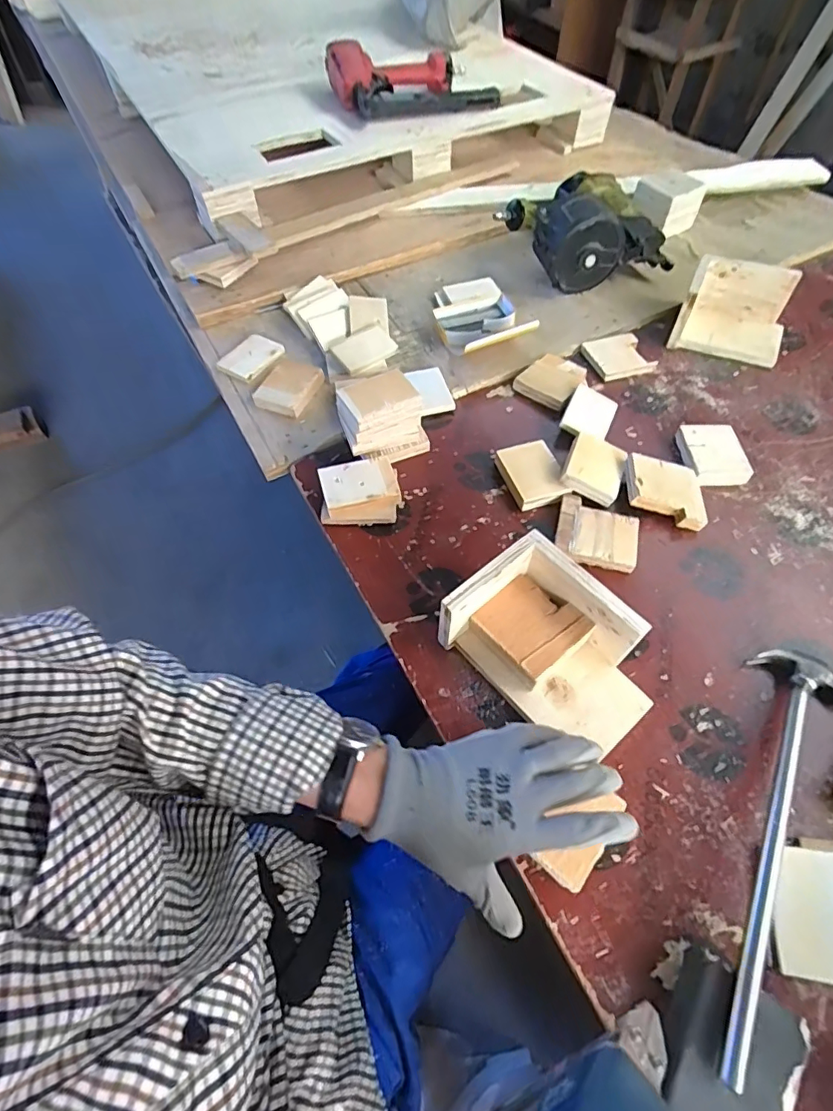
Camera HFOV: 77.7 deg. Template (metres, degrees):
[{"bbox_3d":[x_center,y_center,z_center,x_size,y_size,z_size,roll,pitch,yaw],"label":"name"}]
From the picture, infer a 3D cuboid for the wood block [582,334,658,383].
[{"bbox_3d":[0.316,-0.312,0.814,0.092,0.014,0.090,-17,59,-7],"label":"wood block"}]

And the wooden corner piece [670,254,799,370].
[{"bbox_3d":[0.498,-0.383,0.808,0.163,0.087,0.126,21,61,15],"label":"wooden corner piece"}]

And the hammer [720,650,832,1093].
[{"bbox_3d":[0.307,0.232,0.434,0.087,0.052,0.353,25,63,18],"label":"hammer"}]

